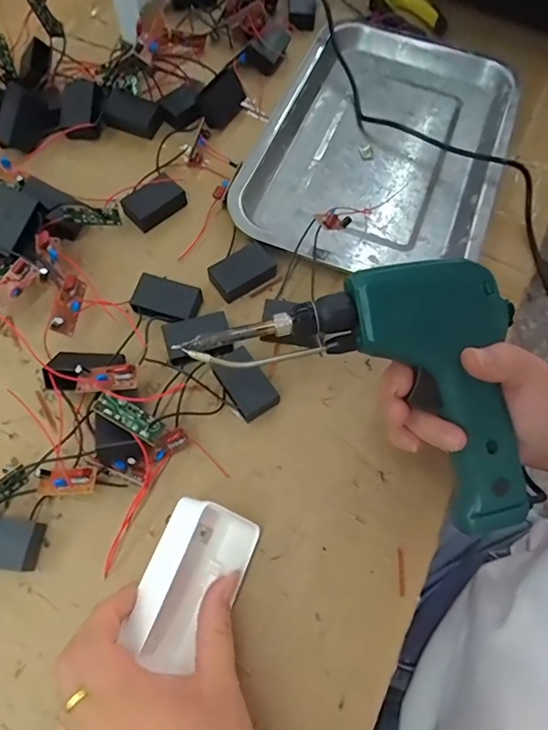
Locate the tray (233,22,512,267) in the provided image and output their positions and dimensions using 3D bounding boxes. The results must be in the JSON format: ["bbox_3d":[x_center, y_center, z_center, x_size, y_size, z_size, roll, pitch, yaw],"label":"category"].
[{"bbox_3d":[0.104,-0.205,0.416,0.208,0.031,0.298,23,68,7],"label":"tray"}]

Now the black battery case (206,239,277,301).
[{"bbox_3d":[-0.027,-0.077,0.368,0.048,0.016,0.033,-29,72,-14],"label":"black battery case"}]

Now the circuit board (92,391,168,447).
[{"bbox_3d":[-0.091,0.033,0.287,0.045,0.004,0.016,33,66,-12],"label":"circuit board"}]

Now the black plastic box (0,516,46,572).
[{"bbox_3d":[-0.169,0.110,0.282,0.047,0.021,0.029,7,67,0],"label":"black plastic box"}]

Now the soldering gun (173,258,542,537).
[{"bbox_3d":[0.079,-0.002,0.280,0.219,0.045,0.127,34,95,-7],"label":"soldering gun"}]

